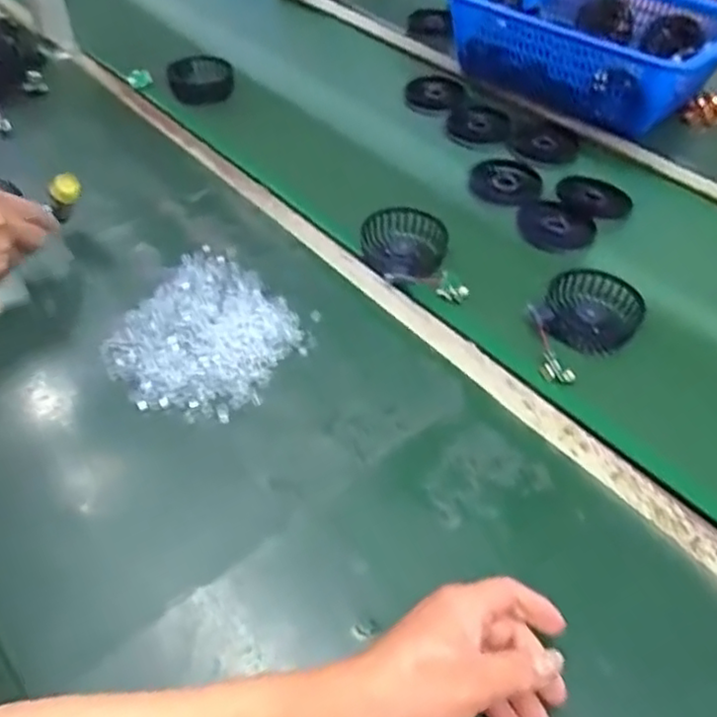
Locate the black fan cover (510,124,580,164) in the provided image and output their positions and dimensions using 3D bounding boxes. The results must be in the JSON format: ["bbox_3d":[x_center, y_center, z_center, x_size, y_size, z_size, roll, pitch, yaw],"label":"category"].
[{"bbox_3d":[0.245,-0.279,0.852,0.083,0.006,0.086,-20,52,-19],"label":"black fan cover"}]

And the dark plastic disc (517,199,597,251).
[{"bbox_3d":[0.220,-0.149,0.734,0.086,0.010,0.069,37,56,27],"label":"dark plastic disc"}]

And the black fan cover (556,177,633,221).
[{"bbox_3d":[0.274,-0.187,0.762,0.070,0.009,0.086,-26,54,-23],"label":"black fan cover"}]

